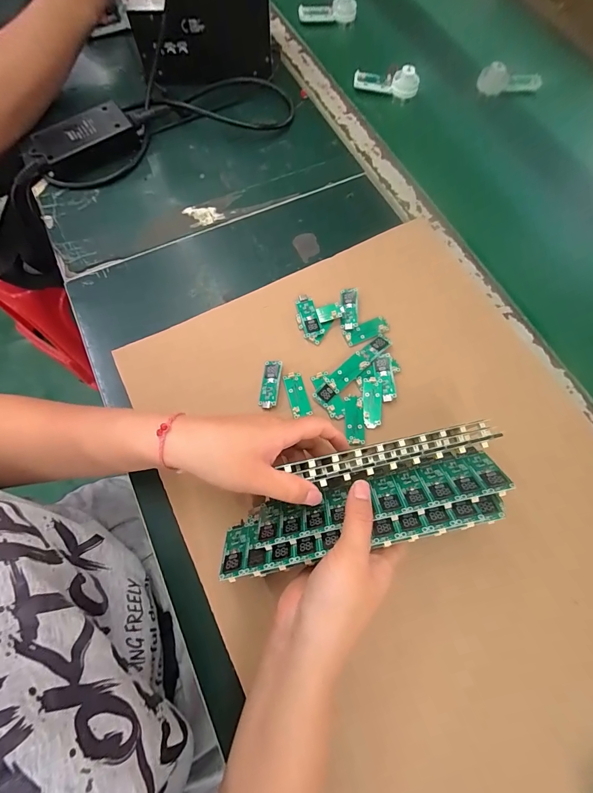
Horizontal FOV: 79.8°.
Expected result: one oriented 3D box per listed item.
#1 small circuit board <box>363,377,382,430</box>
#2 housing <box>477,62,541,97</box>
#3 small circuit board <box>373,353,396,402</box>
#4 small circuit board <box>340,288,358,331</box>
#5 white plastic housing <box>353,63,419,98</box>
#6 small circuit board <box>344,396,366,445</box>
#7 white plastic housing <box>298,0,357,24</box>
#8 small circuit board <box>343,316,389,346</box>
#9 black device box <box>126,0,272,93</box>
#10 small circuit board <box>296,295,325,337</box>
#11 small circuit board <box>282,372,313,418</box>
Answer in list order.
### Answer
[{"bbox_3d":[0.075,0.006,0.353,0.018,0.004,0.051,5,70,1],"label":"small circuit board"},{"bbox_3d":[0.319,-0.469,0.521,0.096,0.039,0.023,-5,70,-3],"label":"housing"},{"bbox_3d":[0.091,-0.019,0.362,0.018,0.005,0.049,-6,70,-3],"label":"small circuit board"},{"bbox_3d":[0.057,-0.096,0.388,0.017,0.008,0.048,2,70,0],"label":"small circuit board"},{"bbox_3d":[0.132,-0.462,0.515,0.092,0.029,0.022,10,70,2],"label":"white plastic housing"},{"bbox_3d":[0.058,0.023,0.347,0.018,0.004,0.048,0,70,-1],"label":"small circuit board"},{"bbox_3d":[0.052,-0.627,0.569,0.095,0.026,0.018,-10,70,-5],"label":"white plastic housing"},{"bbox_3d":[0.076,-0.071,0.383,0.049,0.004,0.020,-22,72,-9],"label":"small circuit board"},{"bbox_3d":[-0.125,-0.525,0.465,0.178,0.146,0.137,-3,70,-2],"label":"black device box"},{"bbox_3d":[0.013,-0.088,0.386,0.020,0.008,0.050,-12,70,-6],"label":"small circuit board"},{"bbox_3d":[0.000,-0.003,0.360,0.018,0.004,0.045,-13,71,-6],"label":"small circuit board"}]

